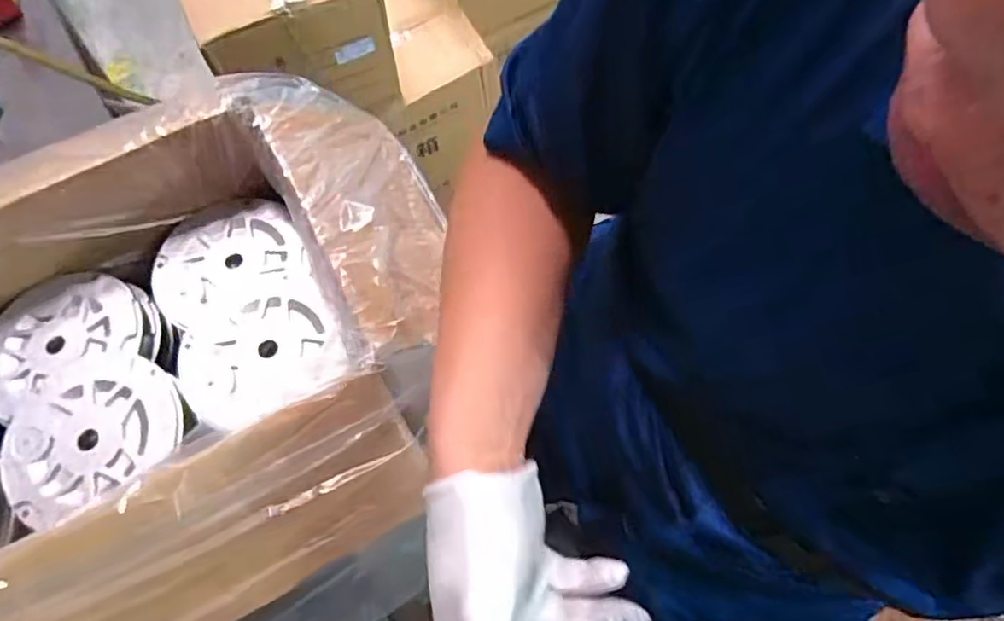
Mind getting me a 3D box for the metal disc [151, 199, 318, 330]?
[{"bbox_3d":[-0.237,-0.044,0.554,0.131,0.018,0.114,-17,71,-5],"label":"metal disc"}]

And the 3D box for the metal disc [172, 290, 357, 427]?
[{"bbox_3d":[-0.193,0.034,0.510,0.123,0.011,0.102,-24,72,-7],"label":"metal disc"}]

